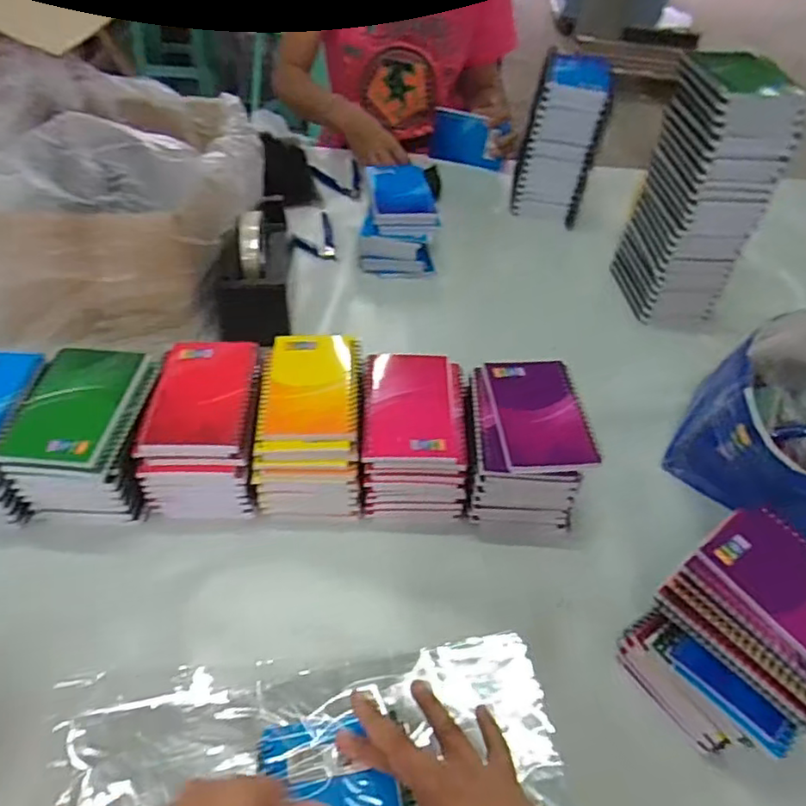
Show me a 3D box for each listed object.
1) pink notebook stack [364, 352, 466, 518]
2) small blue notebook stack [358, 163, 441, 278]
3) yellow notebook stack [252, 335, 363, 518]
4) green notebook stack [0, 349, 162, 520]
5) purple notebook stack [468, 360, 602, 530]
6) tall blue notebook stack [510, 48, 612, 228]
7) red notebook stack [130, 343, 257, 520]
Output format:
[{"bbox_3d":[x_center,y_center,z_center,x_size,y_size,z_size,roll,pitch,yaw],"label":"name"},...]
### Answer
[{"bbox_3d":[0.009,0.029,0.583,0.094,0.084,0.138,3,47,-4],"label":"pink notebook stack"},{"bbox_3d":[-0.011,-0.250,0.839,0.101,0.081,0.153,-2,47,-8],"label":"small blue notebook stack"},{"bbox_3d":[-0.086,0.022,0.583,0.089,0.086,0.154,1,47,-6],"label":"yellow notebook stack"},{"bbox_3d":[-0.273,0.024,0.552,0.100,0.086,0.145,1,47,-6],"label":"green notebook stack"},{"bbox_3d":[0.108,0.037,0.574,0.105,0.094,0.139,2,47,-4],"label":"purple notebook stack"},{"bbox_3d":[0.233,-0.394,0.917,0.107,0.188,0.149,14,47,6],"label":"tall blue notebook stack"},{"bbox_3d":[-0.179,0.021,0.571,0.091,0.087,0.146,3,47,-4],"label":"red notebook stack"}]

